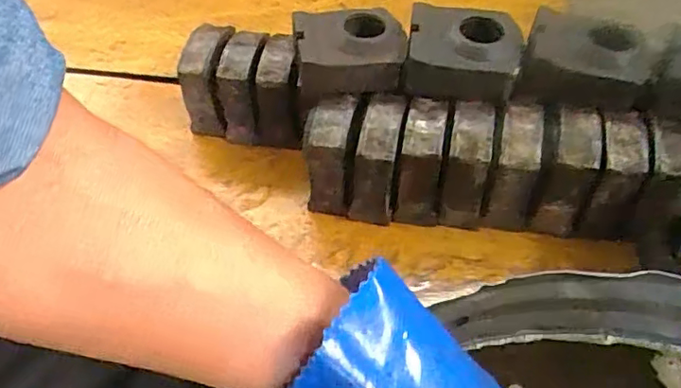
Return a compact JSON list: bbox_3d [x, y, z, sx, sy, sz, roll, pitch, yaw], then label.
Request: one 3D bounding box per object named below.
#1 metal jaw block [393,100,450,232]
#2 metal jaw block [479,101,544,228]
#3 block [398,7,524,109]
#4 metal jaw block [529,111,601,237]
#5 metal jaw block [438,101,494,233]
[{"bbox_3d":[0.136,-0.053,0.982,0.070,0.179,0.127,6,47,8],"label":"metal jaw block"},{"bbox_3d":[0.290,-0.043,0.966,0.066,0.178,0.129,10,47,11],"label":"metal jaw block"},{"bbox_3d":[0.207,-0.239,0.980,0.188,0.090,0.155,9,47,11],"label":"block"},{"bbox_3d":[0.372,-0.035,0.945,0.072,0.174,0.118,15,49,16],"label":"metal jaw block"},{"bbox_3d":[0.209,-0.040,0.967,0.070,0.179,0.108,7,47,8],"label":"metal jaw block"}]

